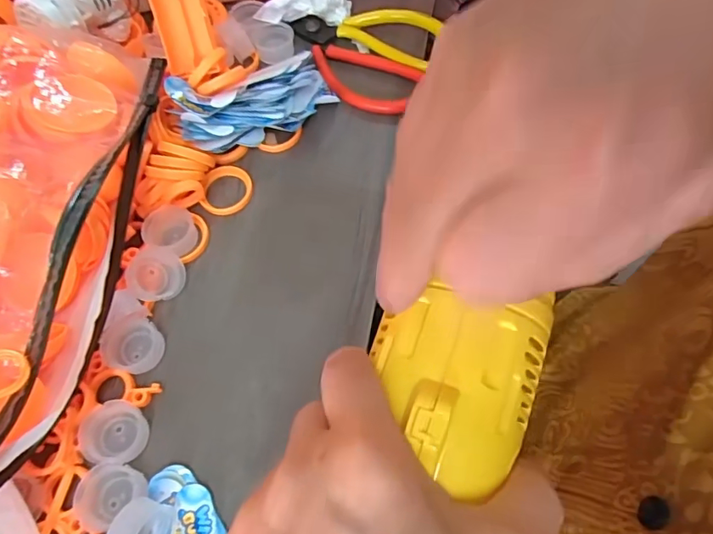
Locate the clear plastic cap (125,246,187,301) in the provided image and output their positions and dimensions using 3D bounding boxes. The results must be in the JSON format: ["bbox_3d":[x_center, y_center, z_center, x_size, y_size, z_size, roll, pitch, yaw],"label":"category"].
[{"bbox_3d":[-0.114,0.006,0.286,0.029,0.015,0.030,-1,64,2],"label":"clear plastic cap"}]

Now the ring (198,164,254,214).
[{"bbox_3d":[-0.083,-0.050,0.319,0.032,0.006,0.036,-10,64,-2],"label":"ring"}]

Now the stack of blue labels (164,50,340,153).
[{"bbox_3d":[-0.066,-0.110,0.330,0.101,0.029,0.054,-24,65,-9],"label":"stack of blue labels"}]

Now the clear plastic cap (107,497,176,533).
[{"bbox_3d":[-0.098,0.120,0.225,0.019,0.018,0.028,16,66,10],"label":"clear plastic cap"}]

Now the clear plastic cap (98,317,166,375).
[{"bbox_3d":[-0.121,0.042,0.271,0.029,0.012,0.028,-1,64,2],"label":"clear plastic cap"}]

